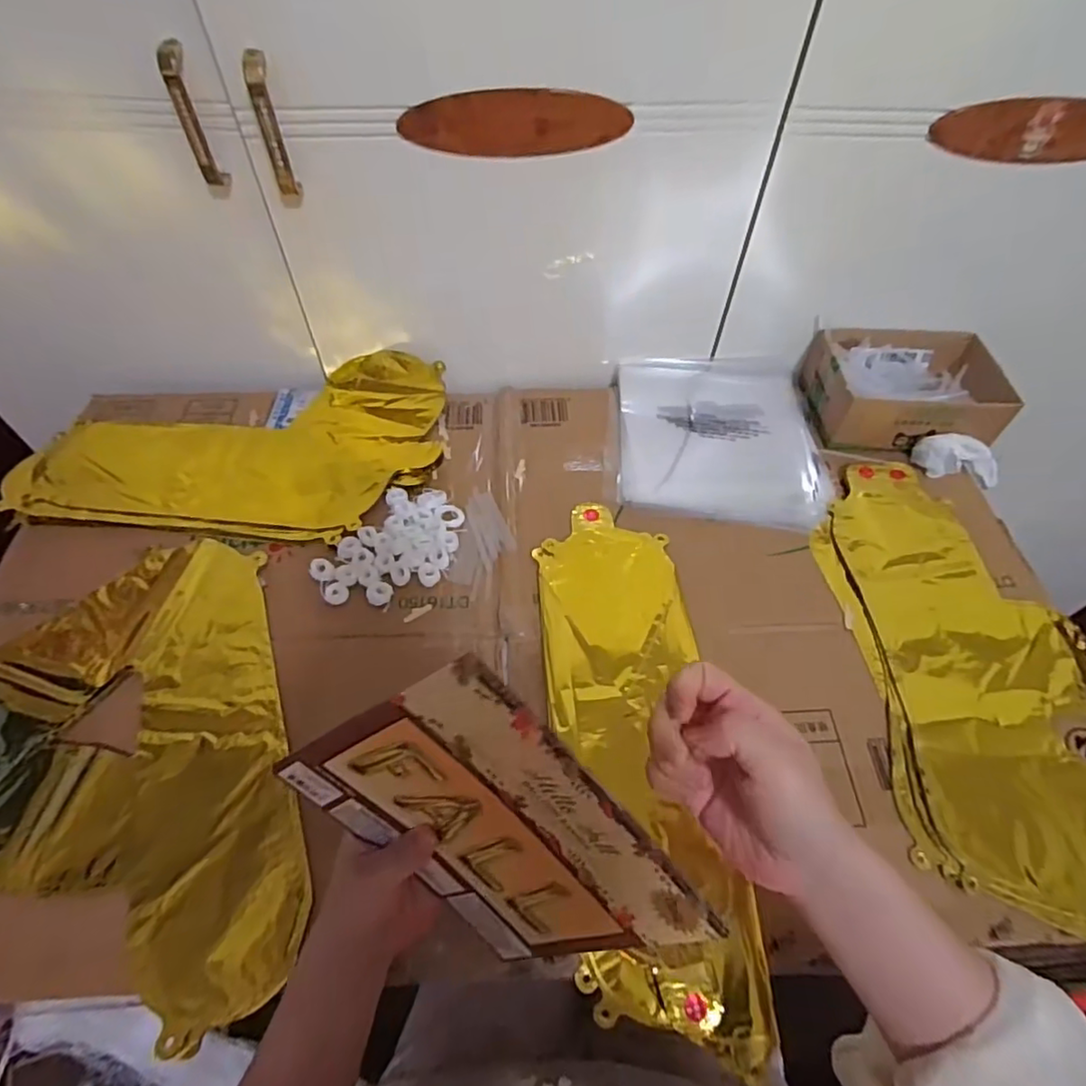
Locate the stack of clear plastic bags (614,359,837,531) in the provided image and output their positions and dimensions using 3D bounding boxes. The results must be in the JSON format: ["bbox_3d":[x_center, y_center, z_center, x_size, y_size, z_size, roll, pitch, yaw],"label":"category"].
[{"bbox_3d":[0.192,-0.123,0.673,0.215,0.018,0.217,3,54,0],"label":"stack of clear plastic bags"}]

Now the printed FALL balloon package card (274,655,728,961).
[{"bbox_3d":[-0.024,0.156,0.322,0.194,0.161,0.009,49,33,-13],"label":"printed FALL balloon package card"}]

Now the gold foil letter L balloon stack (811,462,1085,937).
[{"bbox_3d":[0.379,0.108,0.532,0.221,0.035,0.440,-2,54,-3],"label":"gold foil letter L balloon stack"}]

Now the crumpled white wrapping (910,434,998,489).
[{"bbox_3d":[0.453,-0.087,0.655,0.104,0.043,0.044,9,53,-13],"label":"crumpled white wrapping"}]

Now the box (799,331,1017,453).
[{"bbox_3d":[0.396,-0.171,0.678,0.185,0.059,0.146,-2,54,-3],"label":"box"}]

